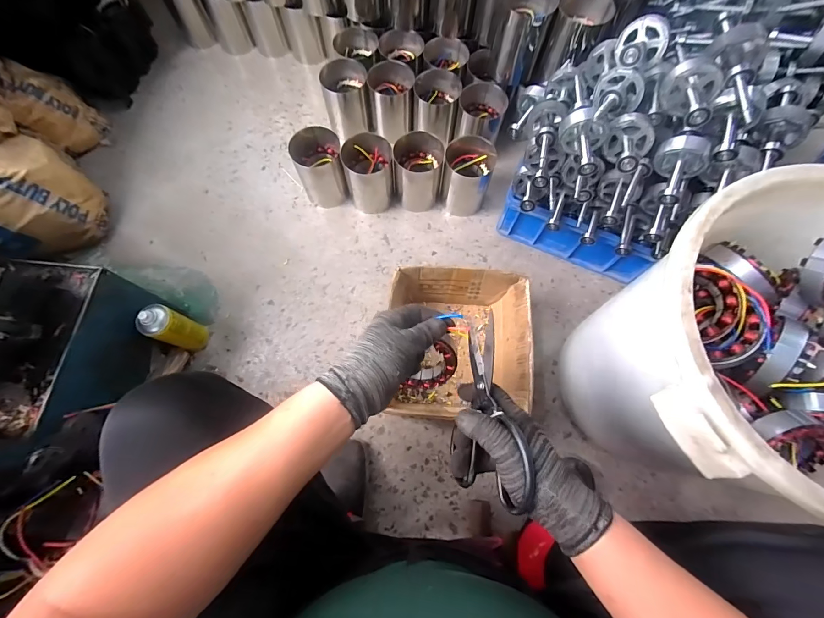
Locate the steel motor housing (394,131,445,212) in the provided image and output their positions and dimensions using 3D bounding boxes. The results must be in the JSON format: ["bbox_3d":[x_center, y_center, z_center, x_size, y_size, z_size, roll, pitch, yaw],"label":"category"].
[{"bbox_3d":[0.017,-0.347,0.915,0.113,0.154,0.119,8,72,2],"label":"steel motor housing"}]

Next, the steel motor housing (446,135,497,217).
[{"bbox_3d":[0.138,-0.330,0.898,0.112,0.177,0.108,0,72,0],"label":"steel motor housing"}]

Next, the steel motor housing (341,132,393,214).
[{"bbox_3d":[-0.105,-0.337,0.909,0.119,0.150,0.118,-11,72,-4],"label":"steel motor housing"}]

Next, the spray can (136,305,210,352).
[{"bbox_3d":[-0.496,0.042,0.753,0.068,0.182,0.062,0,72,0],"label":"spray can"}]

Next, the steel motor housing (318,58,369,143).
[{"bbox_3d":[-0.177,-0.567,0.980,0.116,0.157,0.097,-6,72,-3],"label":"steel motor housing"}]

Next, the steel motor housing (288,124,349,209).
[{"bbox_3d":[-0.232,-0.361,0.915,0.113,0.149,0.127,-11,72,-4],"label":"steel motor housing"}]

